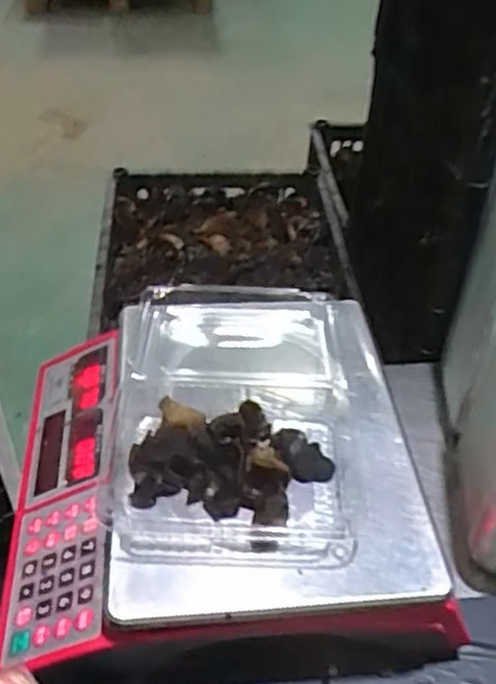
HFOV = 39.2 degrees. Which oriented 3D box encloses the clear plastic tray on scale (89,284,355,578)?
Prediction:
[{"bbox_3d":[-0.018,0.043,0.540,0.182,0.039,0.266,3,42,0],"label":"clear plastic tray on scale"}]

